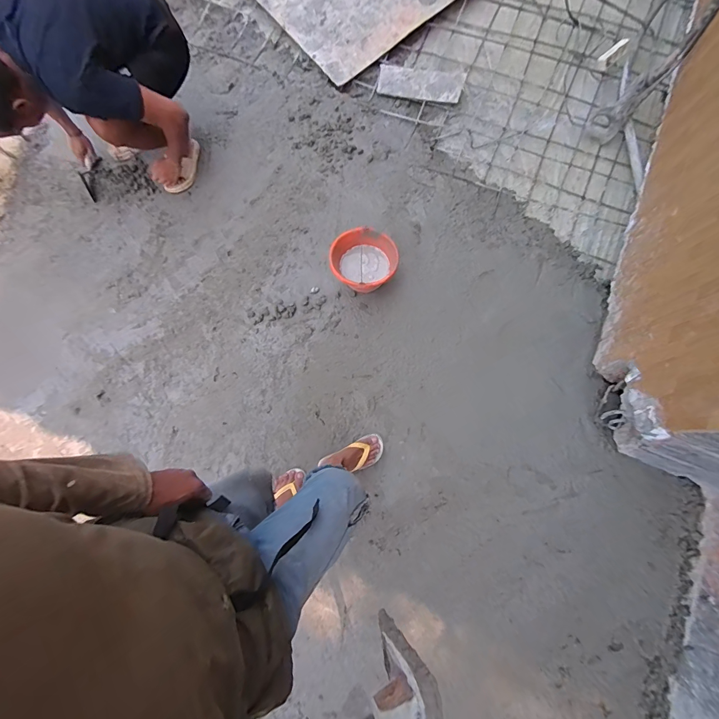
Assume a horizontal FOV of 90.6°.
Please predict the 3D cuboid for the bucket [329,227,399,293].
[{"bbox_3d":[0.012,-0.362,1.382,0.250,0.172,0.223,19,81,4],"label":"bucket"}]

